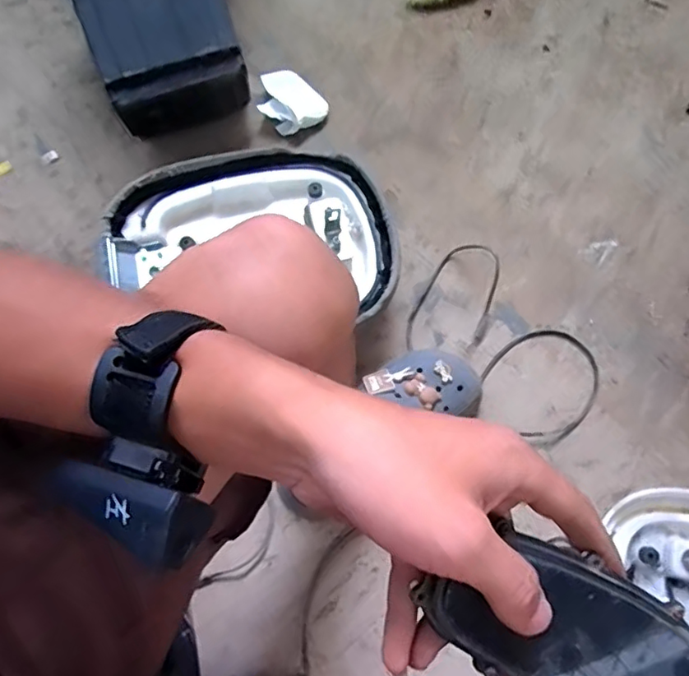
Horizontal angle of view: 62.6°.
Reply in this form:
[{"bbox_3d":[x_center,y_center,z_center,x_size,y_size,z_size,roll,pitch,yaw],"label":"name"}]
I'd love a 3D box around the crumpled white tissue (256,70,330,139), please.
[{"bbox_3d":[-0.087,-0.363,0.869,0.085,0.021,0.112,-38,74,-10],"label":"crumpled white tissue"}]

